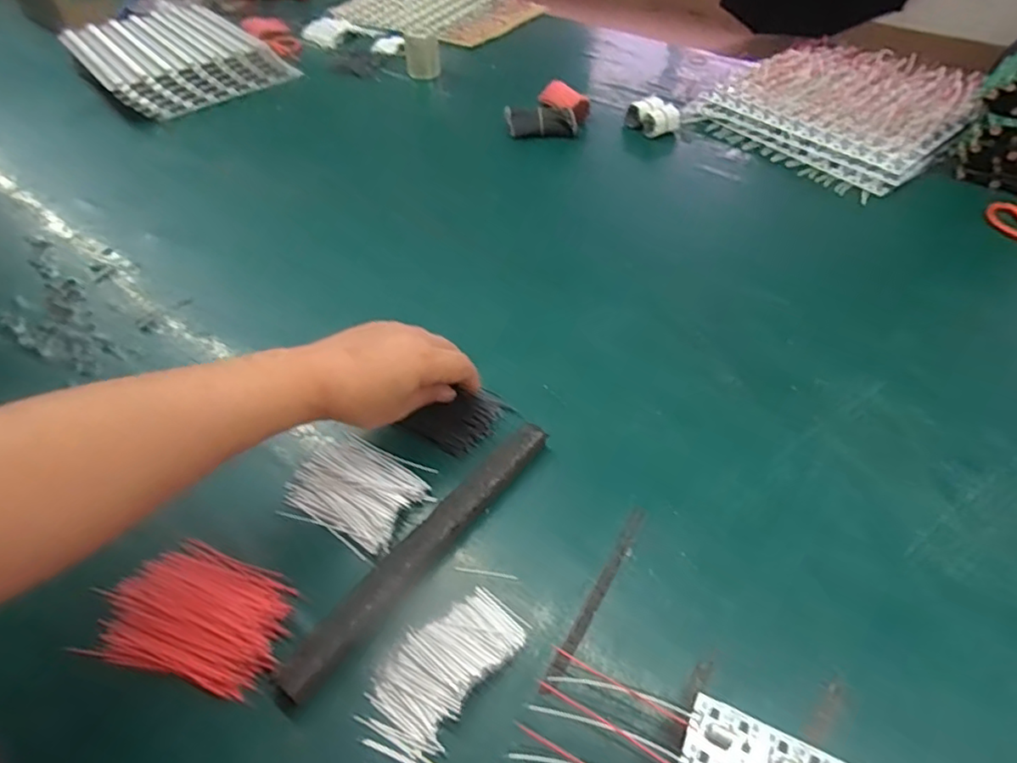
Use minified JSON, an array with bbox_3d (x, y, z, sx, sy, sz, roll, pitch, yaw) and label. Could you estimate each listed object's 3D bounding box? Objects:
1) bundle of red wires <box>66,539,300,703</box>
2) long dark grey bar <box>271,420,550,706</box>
[{"bbox_3d":[-0.189,0.140,0.369,0.112,0.017,0.076,10,46,11],"label":"bundle of red wires"},{"bbox_3d":[-0.052,0.105,0.396,0.022,0.020,0.230,29,52,26],"label":"long dark grey bar"}]

